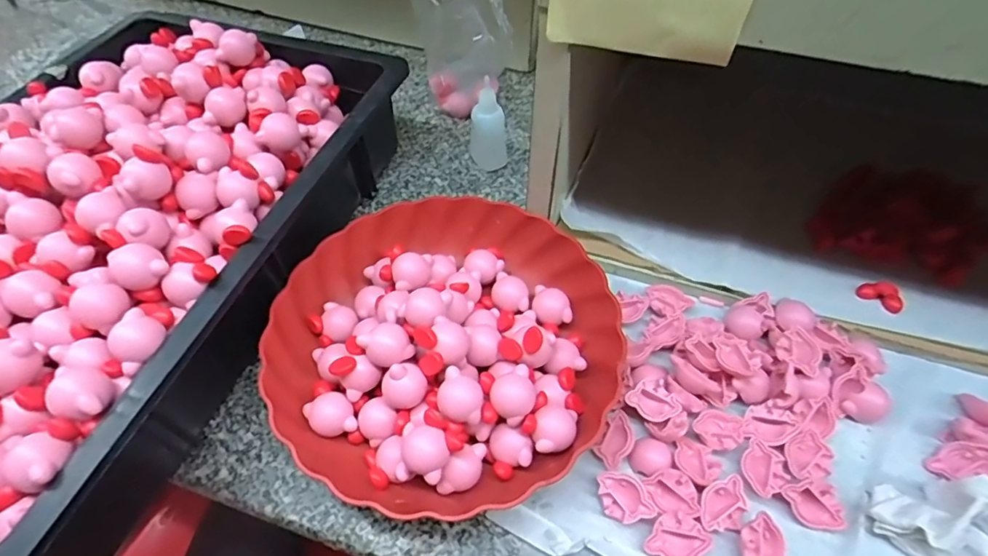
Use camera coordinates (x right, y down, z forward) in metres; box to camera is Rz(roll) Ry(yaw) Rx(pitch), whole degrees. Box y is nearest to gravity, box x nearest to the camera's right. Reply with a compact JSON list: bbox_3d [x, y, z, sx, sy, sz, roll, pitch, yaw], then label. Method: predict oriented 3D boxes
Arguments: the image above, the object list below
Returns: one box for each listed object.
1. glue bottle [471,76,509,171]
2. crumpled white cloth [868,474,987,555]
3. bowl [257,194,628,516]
[{"bbox_3d":[-0.005,-0.143,0.491,0.033,0.088,0.024,-4,54,-3],"label":"glue bottle"},{"bbox_3d":[0.270,0.141,0.304,0.080,0.040,0.046,-1,54,0],"label":"crumpled white cloth"},{"bbox_3d":[-0.037,0.040,0.378,0.233,0.065,0.232,0,54,0],"label":"bowl"}]

